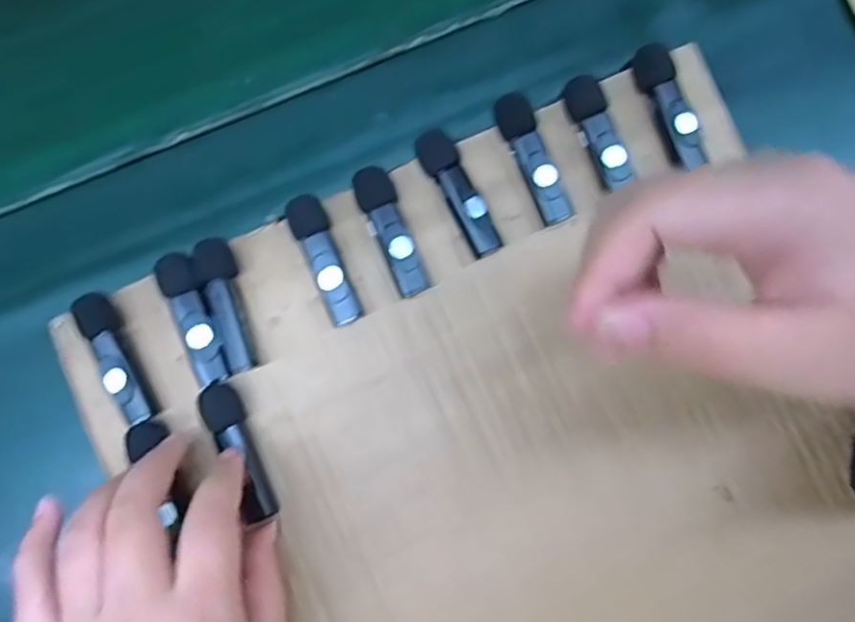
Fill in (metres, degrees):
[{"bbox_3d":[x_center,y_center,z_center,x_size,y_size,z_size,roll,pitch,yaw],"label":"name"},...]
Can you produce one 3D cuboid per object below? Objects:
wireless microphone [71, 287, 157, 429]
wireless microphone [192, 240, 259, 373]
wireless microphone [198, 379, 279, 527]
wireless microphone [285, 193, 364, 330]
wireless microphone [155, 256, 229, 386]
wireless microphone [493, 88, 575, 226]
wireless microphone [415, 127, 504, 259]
[{"bbox_3d":[-0.148,0.023,0.306,0.015,0.019,0.065,-26,82,-3],"label":"wireless microphone"},{"bbox_3d":[-0.093,-0.003,0.309,0.017,0.020,0.064,-20,82,-2],"label":"wireless microphone"},{"bbox_3d":[-0.088,0.065,0.303,0.016,0.015,0.066,-25,84,-4],"label":"wireless microphone"},{"bbox_3d":[-0.048,-0.024,0.310,0.017,0.021,0.061,-25,82,-2],"label":"wireless microphone"},{"bbox_3d":[-0.109,0.004,0.308,0.018,0.021,0.062,-24,82,-2],"label":"wireless microphone"},{"bbox_3d":[0.051,-0.073,0.313,0.017,0.018,0.064,-25,82,-2],"label":"wireless microphone"},{"bbox_3d":[0.015,-0.056,0.312,0.017,0.017,0.063,-26,82,-3],"label":"wireless microphone"}]

